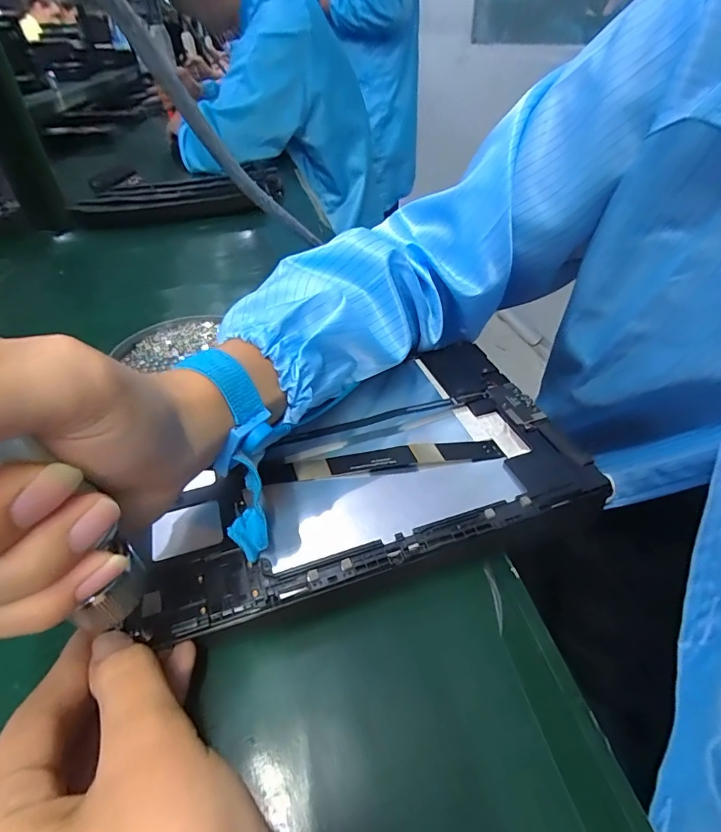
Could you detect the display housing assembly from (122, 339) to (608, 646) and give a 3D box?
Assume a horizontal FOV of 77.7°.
[{"bbox_3d":[-0.002,0.023,0.252,0.226,0.014,0.146,-13,43,-13],"label":"display housing assembly"}]

